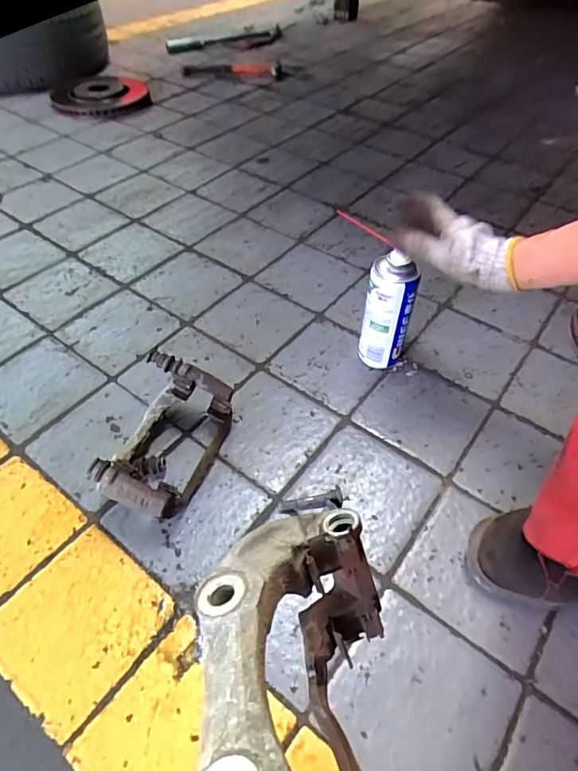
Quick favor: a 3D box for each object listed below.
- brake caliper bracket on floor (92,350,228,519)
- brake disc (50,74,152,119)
[{"bbox_3d":[-0.151,0.064,0.571,0.110,0.087,0.188,16,52,12],"label":"brake caliper bracket on floor"},{"bbox_3d":[-0.529,-0.832,1.338,0.278,0.032,0.234,-27,56,-21],"label":"brake disc"}]

